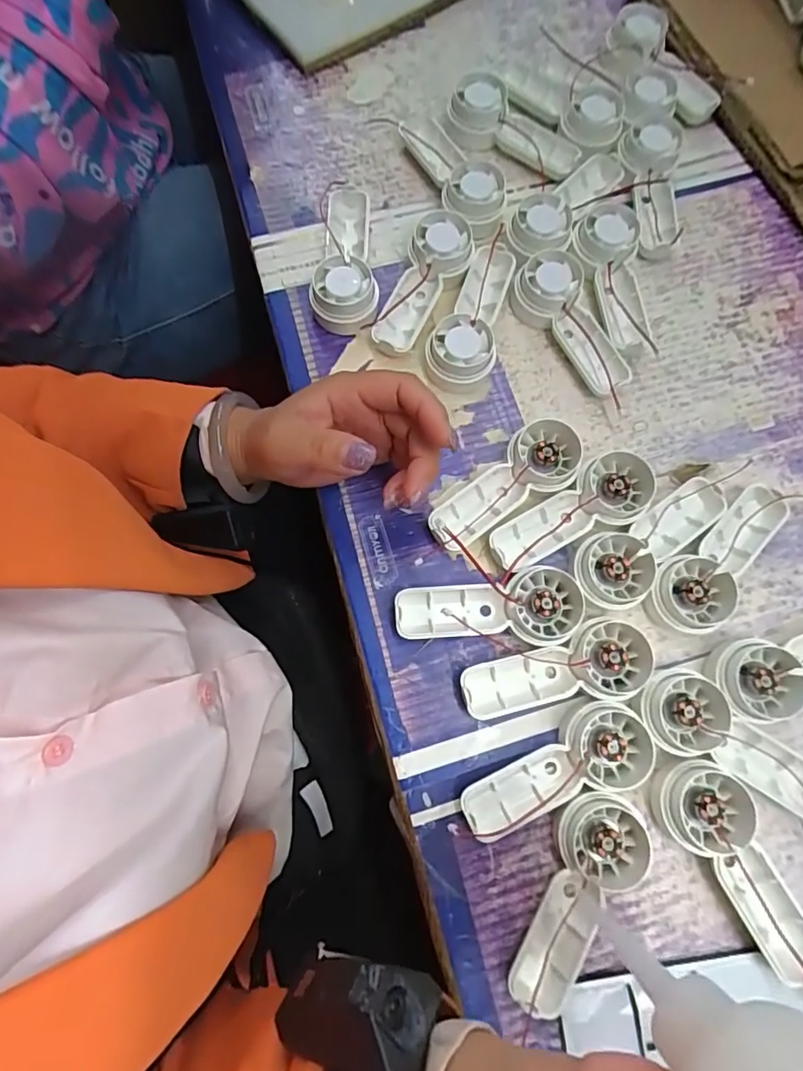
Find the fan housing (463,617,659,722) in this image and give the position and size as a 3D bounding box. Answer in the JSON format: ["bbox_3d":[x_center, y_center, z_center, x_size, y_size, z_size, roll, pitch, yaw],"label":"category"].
[{"bbox_3d":[0.091,0.079,0.316,0.112,0.019,0.043,-10,75,-2],"label":"fan housing"}]

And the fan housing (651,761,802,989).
[{"bbox_3d":[0.185,0.179,0.291,0.047,0.023,0.112,-30,77,-7],"label":"fan housing"}]

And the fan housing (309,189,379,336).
[{"bbox_3d":[-0.043,-0.201,0.379,0.044,0.021,0.115,-4,75,-1],"label":"fan housing"}]

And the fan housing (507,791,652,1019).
[{"bbox_3d":[0.095,0.196,0.285,0.048,0.021,0.112,28,77,8],"label":"fan housing"}]

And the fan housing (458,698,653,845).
[{"bbox_3d":[0.087,0.131,0.302,0.111,0.020,0.048,-19,76,-5],"label":"fan housing"}]

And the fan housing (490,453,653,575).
[{"bbox_3d":[0.110,-0.013,0.342,0.115,0.022,0.043,-30,77,-7],"label":"fan housing"}]

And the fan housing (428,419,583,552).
[{"bbox_3d":[0.067,-0.032,0.344,0.112,0.023,0.043,-34,77,-8],"label":"fan housing"}]

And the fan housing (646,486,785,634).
[{"bbox_3d":[0.202,0.018,0.333,0.109,0.021,0.047,-37,78,-9],"label":"fan housing"}]

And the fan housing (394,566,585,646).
[{"bbox_3d":[0.054,0.046,0.324,0.113,0.019,0.043,-5,75,-1],"label":"fan housing"}]

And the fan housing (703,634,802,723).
[{"bbox_3d":[0.242,0.079,0.317,0.112,0.022,0.046,-11,75,-2],"label":"fan housing"}]

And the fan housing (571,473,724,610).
[{"bbox_3d":[0.157,0.005,0.337,0.108,0.022,0.046,-35,78,-8],"label":"fan housing"}]

